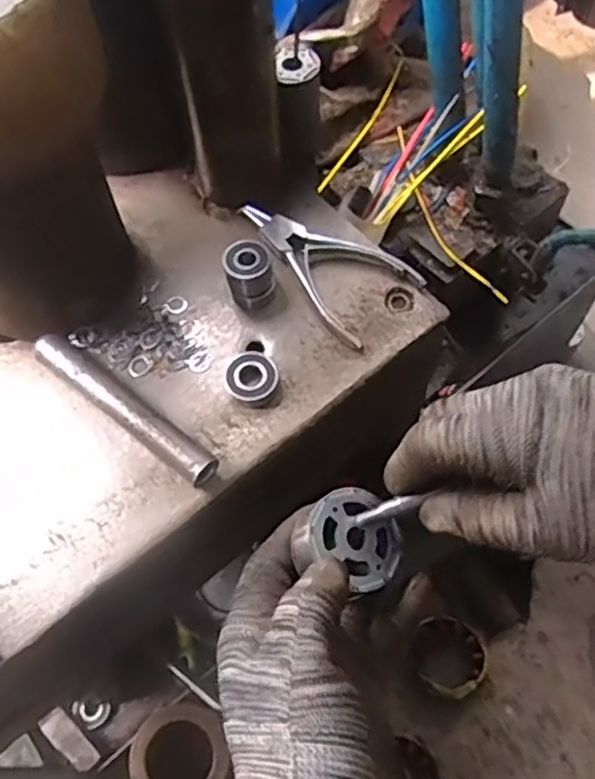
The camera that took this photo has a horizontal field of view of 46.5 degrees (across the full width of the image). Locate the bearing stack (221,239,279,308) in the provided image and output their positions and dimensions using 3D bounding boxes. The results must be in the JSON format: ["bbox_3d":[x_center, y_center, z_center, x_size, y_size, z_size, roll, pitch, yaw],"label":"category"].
[{"bbox_3d":[-0.031,-0.077,0.462,0.032,0.034,0.029,-17,63,-7],"label":"bearing stack"}]

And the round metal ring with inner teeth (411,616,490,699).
[{"bbox_3d":[0.161,0.289,0.748,0.080,0.045,0.075,-1,62,2],"label":"round metal ring with inner teeth"}]

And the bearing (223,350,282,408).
[{"bbox_3d":[-0.028,-0.006,0.433,0.033,0.013,0.034,-29,65,-13],"label":"bearing"}]

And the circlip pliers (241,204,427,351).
[{"bbox_3d":[0.016,-0.092,0.475,0.068,0.012,0.131,-41,68,-18],"label":"circlip pliers"}]

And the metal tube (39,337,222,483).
[{"bbox_3d":[-0.107,0.009,0.422,0.142,0.015,0.020,35,69,19],"label":"metal tube"}]

